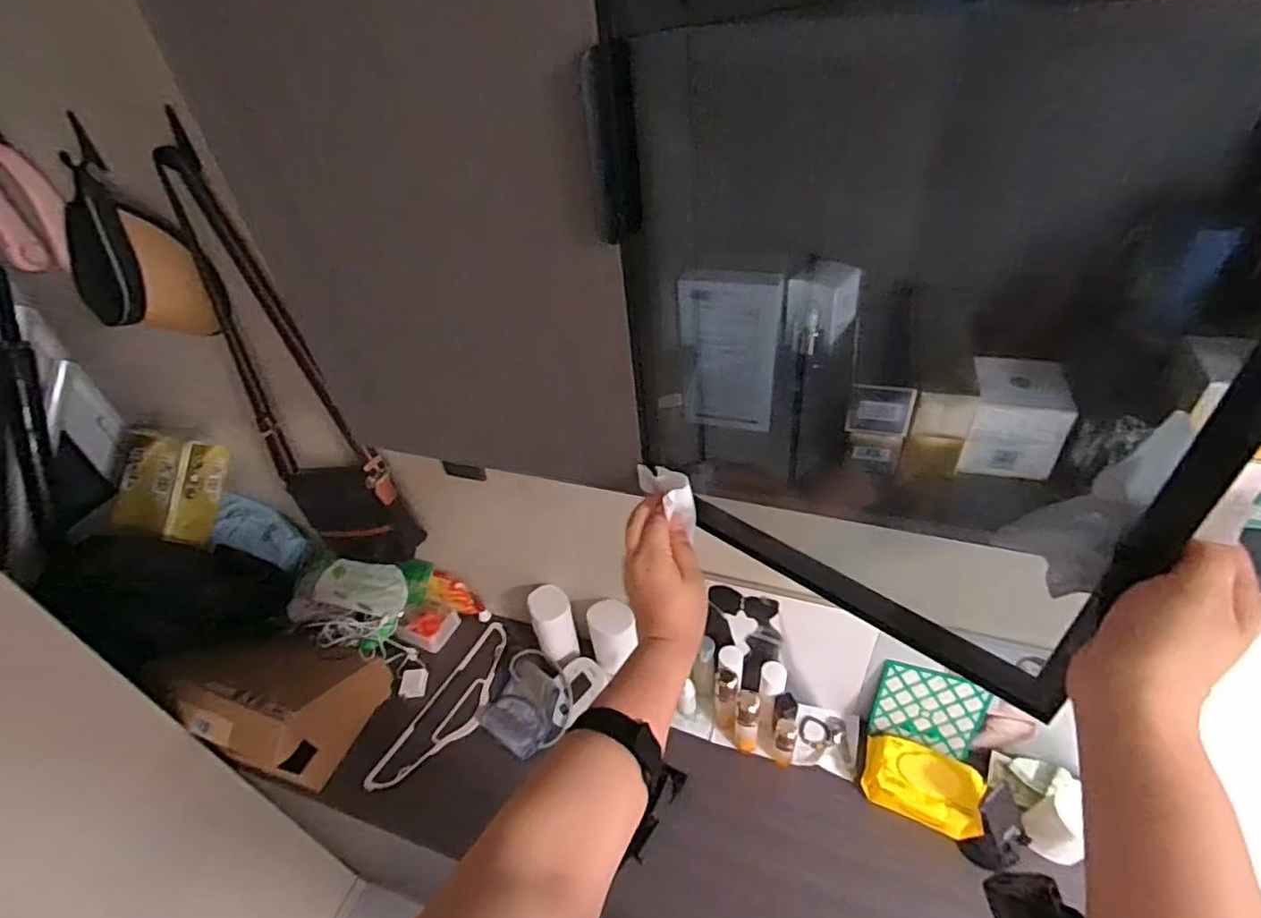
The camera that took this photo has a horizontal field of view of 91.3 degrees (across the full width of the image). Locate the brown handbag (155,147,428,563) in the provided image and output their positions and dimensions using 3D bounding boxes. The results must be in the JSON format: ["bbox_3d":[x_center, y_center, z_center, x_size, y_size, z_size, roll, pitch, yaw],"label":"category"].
[{"bbox_3d":[-0.610,-0.102,1.134,0.237,0.830,0.137,24,49,31],"label":"brown handbag"}]

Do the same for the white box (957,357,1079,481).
[{"bbox_3d":[0.347,-0.038,0.562,0.076,0.079,0.074,9,43,17],"label":"white box"}]

